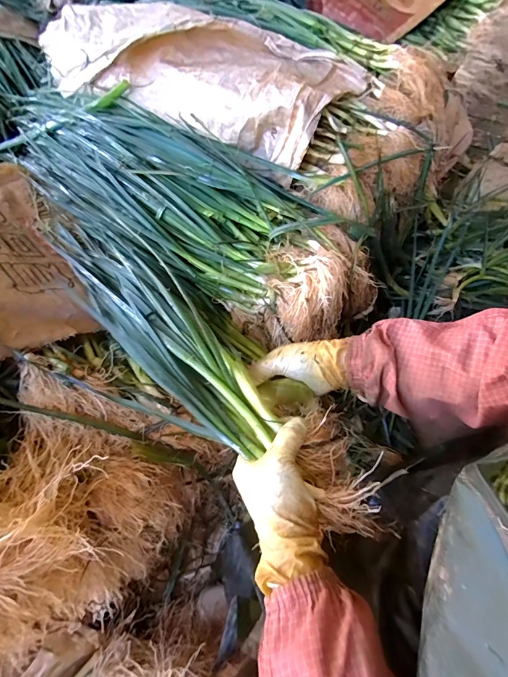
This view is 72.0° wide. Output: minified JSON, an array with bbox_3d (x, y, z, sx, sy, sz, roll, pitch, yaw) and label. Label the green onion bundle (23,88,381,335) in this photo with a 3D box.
[{"bbox_3d":[-0.146,-0.254,0.605,0.735,0.119,0.217,30,67,15],"label":"green onion bundle"}]

